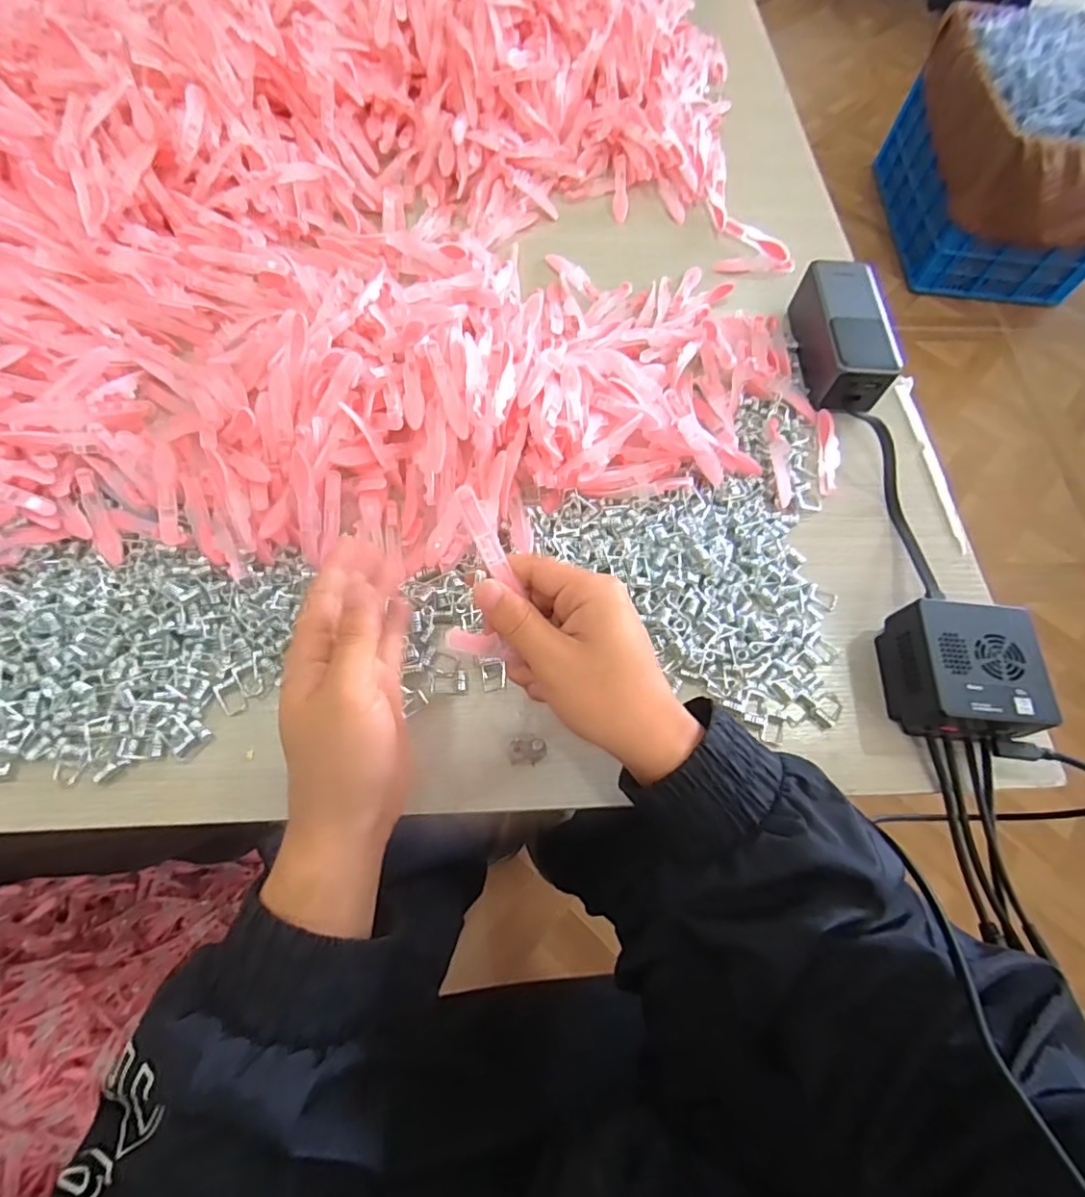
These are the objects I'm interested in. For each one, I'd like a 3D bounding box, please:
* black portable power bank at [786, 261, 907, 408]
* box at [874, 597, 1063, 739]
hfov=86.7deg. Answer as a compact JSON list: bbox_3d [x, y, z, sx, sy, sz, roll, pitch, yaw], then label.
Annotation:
[{"bbox_3d":[0.257,-0.230,0.496,0.058,0.043,0.137,2,66,-2],"label":"black portable power bank"},{"bbox_3d":[0.266,0.047,0.371,0.073,0.052,0.079,2,66,-2],"label":"box"}]

